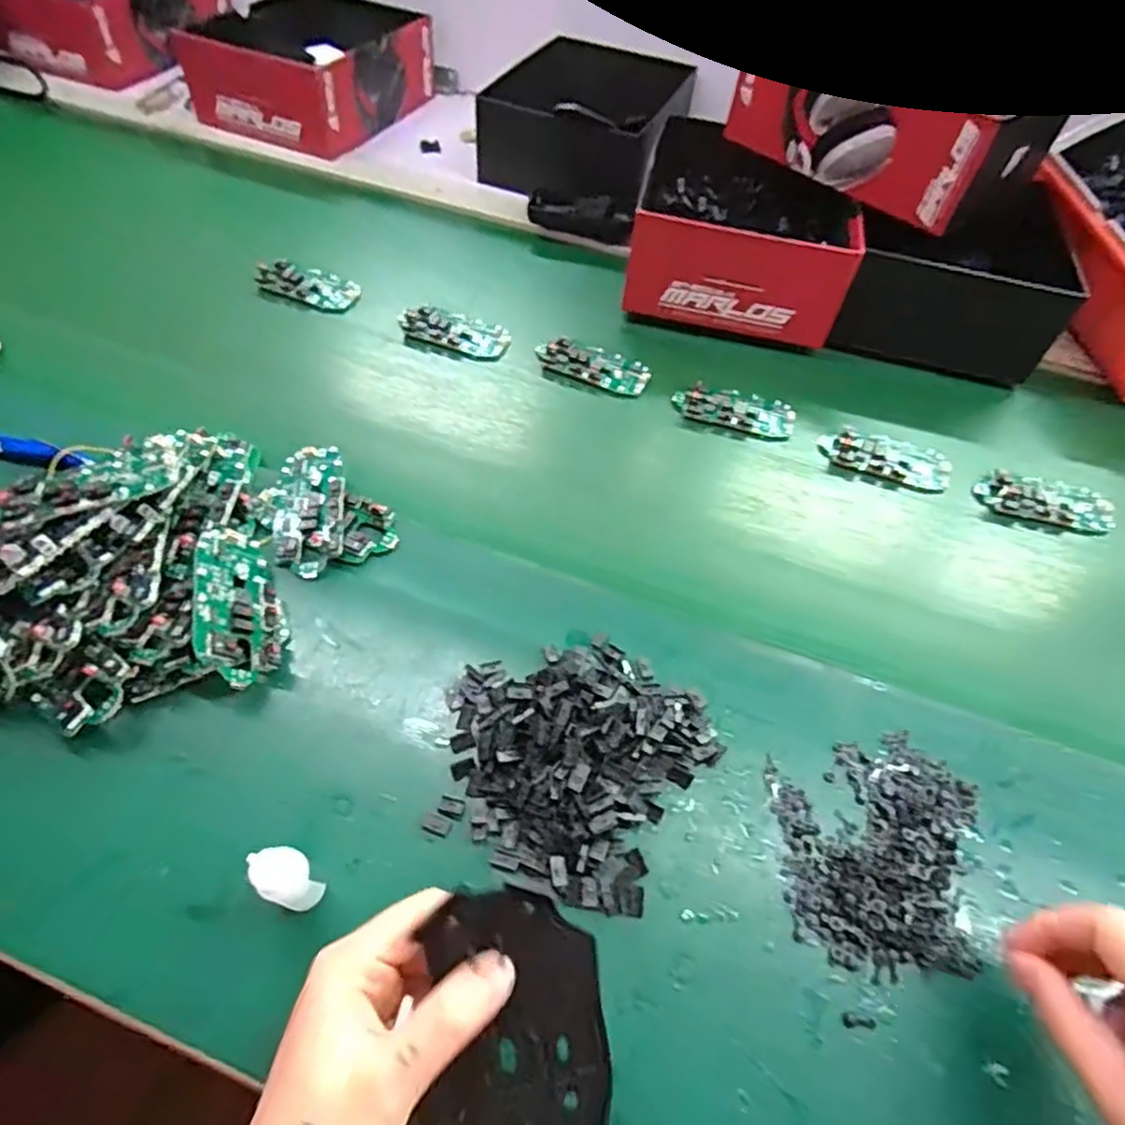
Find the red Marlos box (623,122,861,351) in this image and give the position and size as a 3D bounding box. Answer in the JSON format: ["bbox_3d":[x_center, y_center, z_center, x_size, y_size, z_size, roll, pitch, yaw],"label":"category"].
[{"bbox_3d":[0.170,-0.322,0.646,0.192,0.086,0.233,13,55,5],"label":"red Marlos box"}]

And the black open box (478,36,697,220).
[{"bbox_3d":[0.029,-0.502,0.764,0.199,0.083,0.260,15,55,7],"label":"black open box"}]

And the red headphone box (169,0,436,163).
[{"bbox_3d":[-0.298,-0.616,0.828,0.217,0.080,0.281,19,55,9],"label":"red headphone box"}]

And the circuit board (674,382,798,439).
[{"bbox_3d":[0.143,-0.129,0.561,0.097,0.013,0.043,13,55,5],"label":"circuit board"}]

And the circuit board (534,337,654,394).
[{"bbox_3d":[0.026,-0.173,0.584,0.098,0.012,0.044,17,56,8],"label":"circuit board"}]

